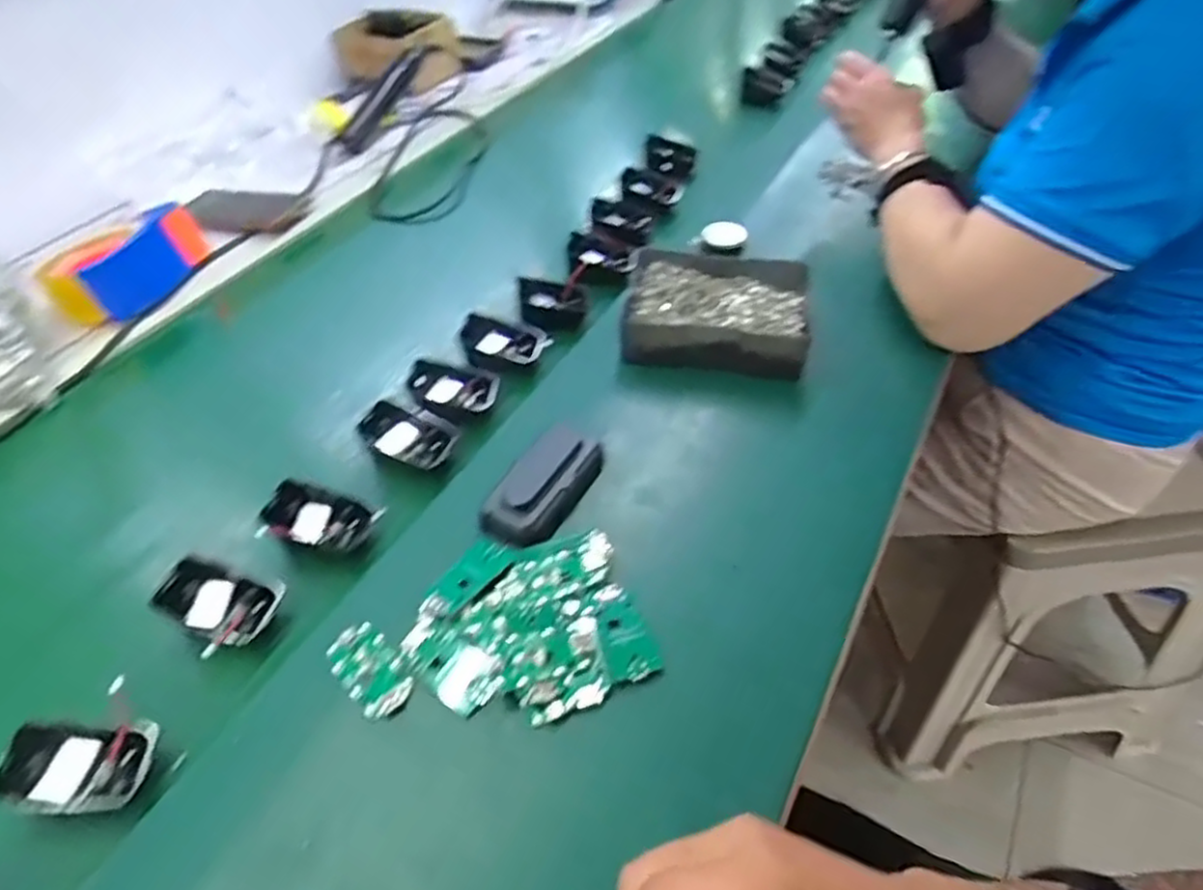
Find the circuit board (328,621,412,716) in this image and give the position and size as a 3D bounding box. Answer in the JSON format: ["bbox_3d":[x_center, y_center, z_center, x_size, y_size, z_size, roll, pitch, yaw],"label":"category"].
[{"bbox_3d":[-0.139,0.134,0.435,0.032,0.006,0.060,-37,53,-26],"label":"circuit board"}]

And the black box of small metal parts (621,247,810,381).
[{"bbox_3d":[0.101,-0.118,0.644,0.154,0.050,0.116,5,47,11],"label":"black box of small metal parts"}]

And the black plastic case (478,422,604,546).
[{"bbox_3d":[-0.036,0.025,0.516,0.045,0.030,0.110,22,53,25],"label":"black plastic case"}]

